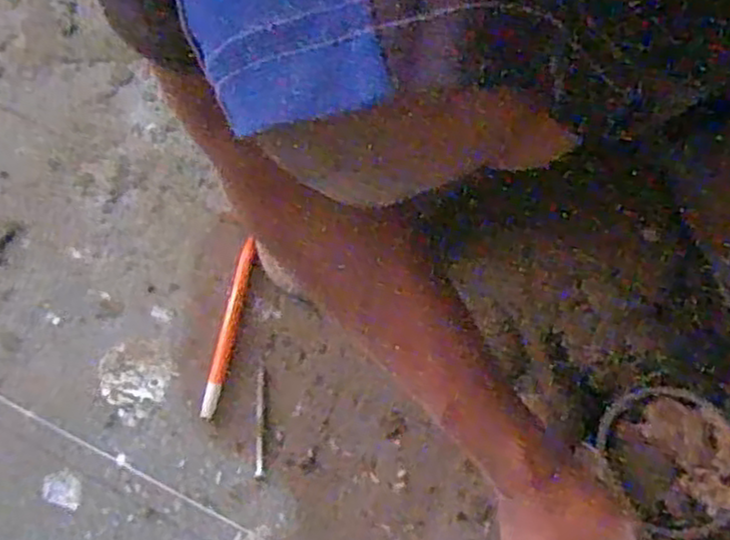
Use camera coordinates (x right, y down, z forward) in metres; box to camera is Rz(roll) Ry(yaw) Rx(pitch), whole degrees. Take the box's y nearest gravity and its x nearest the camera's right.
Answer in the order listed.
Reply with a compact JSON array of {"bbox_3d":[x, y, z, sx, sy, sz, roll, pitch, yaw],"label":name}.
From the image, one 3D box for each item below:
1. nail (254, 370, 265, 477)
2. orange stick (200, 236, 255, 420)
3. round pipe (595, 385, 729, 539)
[{"bbox_3d":[-0.070,0.100,0.501,0.005,0.004,0.070,-1,67,-3],"label":"nail"},{"bbox_3d":[-0.094,0.038,0.524,0.012,0.006,0.128,10,67,2],"label":"orange stick"},{"bbox_3d":[0.207,0.126,0.511,0.088,0.017,0.096,-33,72,-15],"label":"round pipe"}]

